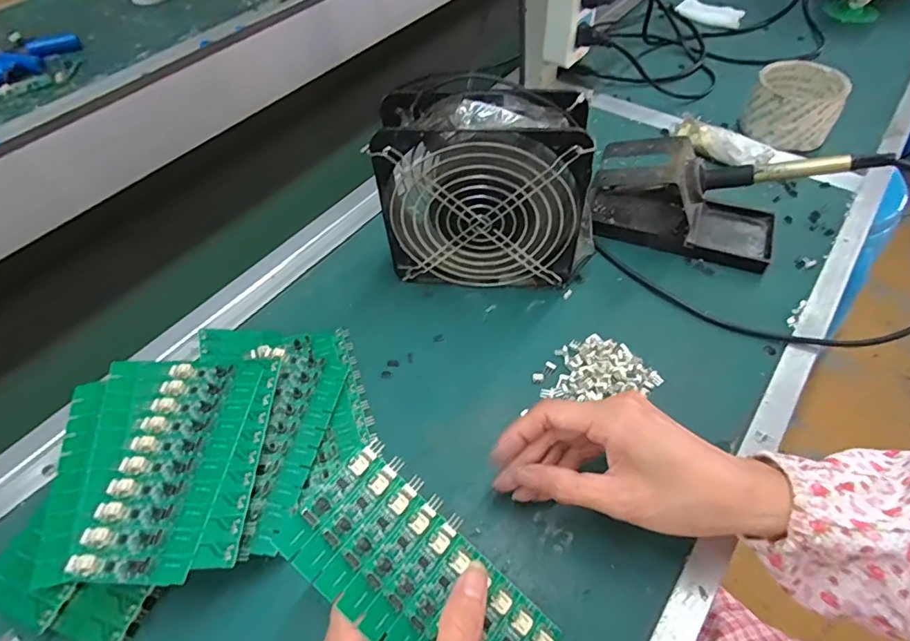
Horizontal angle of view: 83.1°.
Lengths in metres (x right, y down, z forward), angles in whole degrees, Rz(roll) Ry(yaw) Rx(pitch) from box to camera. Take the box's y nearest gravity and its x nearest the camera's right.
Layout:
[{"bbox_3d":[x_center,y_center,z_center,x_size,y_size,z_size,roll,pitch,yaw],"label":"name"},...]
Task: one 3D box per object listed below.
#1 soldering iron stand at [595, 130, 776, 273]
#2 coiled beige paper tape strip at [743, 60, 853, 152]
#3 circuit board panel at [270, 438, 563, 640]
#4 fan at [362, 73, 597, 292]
[{"bbox_3d":[0.200,-0.106,0.445,0.153,0.070,0.076,16,56,14],"label":"soldering iron stand"},{"bbox_3d":[0.354,-0.222,0.539,0.084,0.059,0.086,24,58,19],"label":"coiled beige paper tape strip"},{"bbox_3d":[-0.014,0.128,0.251,0.137,0.008,0.065,41,63,3],"label":"circuit board panel"},{"bbox_3d":[0.027,-0.096,0.395,0.155,0.154,0.062,6,54,7],"label":"fan"}]

